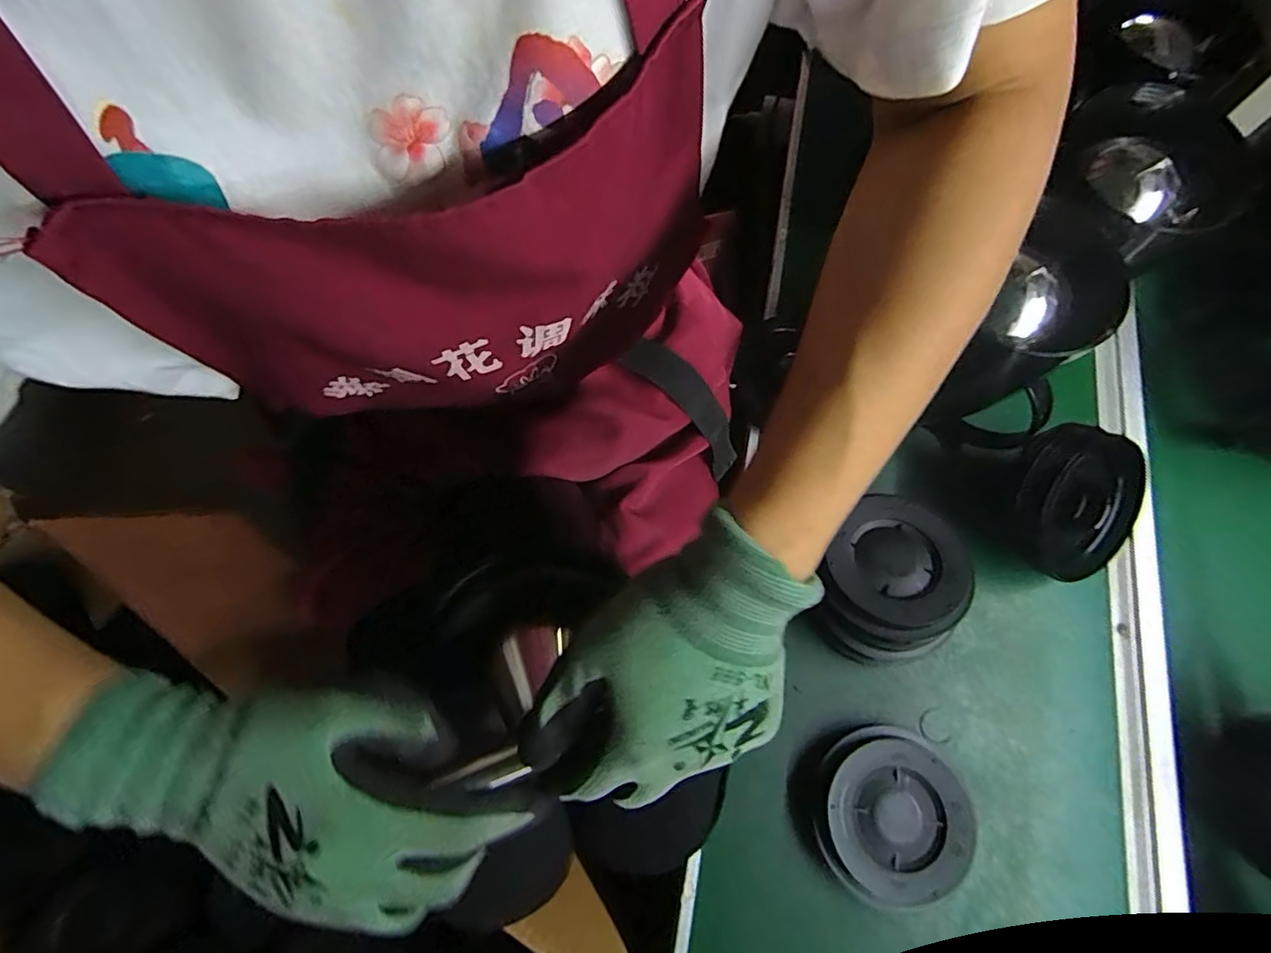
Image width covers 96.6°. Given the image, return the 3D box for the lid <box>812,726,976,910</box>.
[{"bbox_3d":[0.194,0.255,0.430,0.104,0.031,0.112,1,72,-2],"label":"lid"}]

